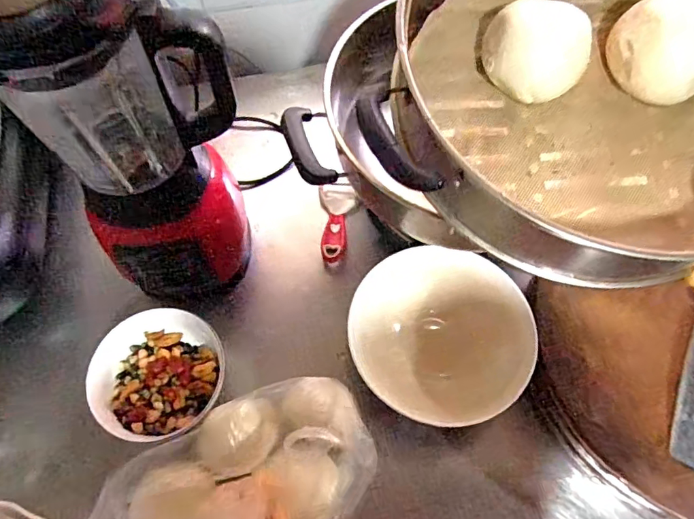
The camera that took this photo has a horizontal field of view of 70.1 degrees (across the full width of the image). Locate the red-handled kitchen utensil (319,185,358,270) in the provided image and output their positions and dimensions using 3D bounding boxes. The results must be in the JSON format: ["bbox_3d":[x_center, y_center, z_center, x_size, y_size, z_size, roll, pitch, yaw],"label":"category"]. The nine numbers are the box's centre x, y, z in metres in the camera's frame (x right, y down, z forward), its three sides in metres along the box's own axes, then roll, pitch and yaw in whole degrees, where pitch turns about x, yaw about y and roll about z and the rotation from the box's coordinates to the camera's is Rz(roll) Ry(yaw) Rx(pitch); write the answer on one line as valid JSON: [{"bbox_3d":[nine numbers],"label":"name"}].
[{"bbox_3d":[-0.012,-0.052,0.721,0.051,0.025,0.122,-2,65,-1],"label":"red-handled kitchen utensil"}]

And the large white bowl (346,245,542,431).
[{"bbox_3d":[0.111,0.093,0.605,0.206,0.078,0.199,0,65,0],"label":"large white bowl"}]

